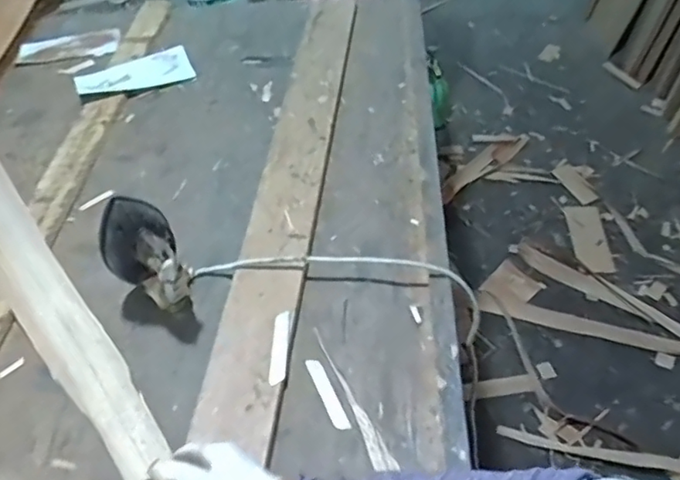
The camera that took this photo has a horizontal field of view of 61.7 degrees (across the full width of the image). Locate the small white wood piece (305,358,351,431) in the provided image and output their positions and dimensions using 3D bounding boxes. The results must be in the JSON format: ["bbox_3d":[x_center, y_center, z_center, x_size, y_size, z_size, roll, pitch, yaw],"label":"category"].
[{"bbox_3d":[-0.016,0.195,0.722,0.019,0.005,0.104,-22,53,-12],"label":"small white wood piece"}]

